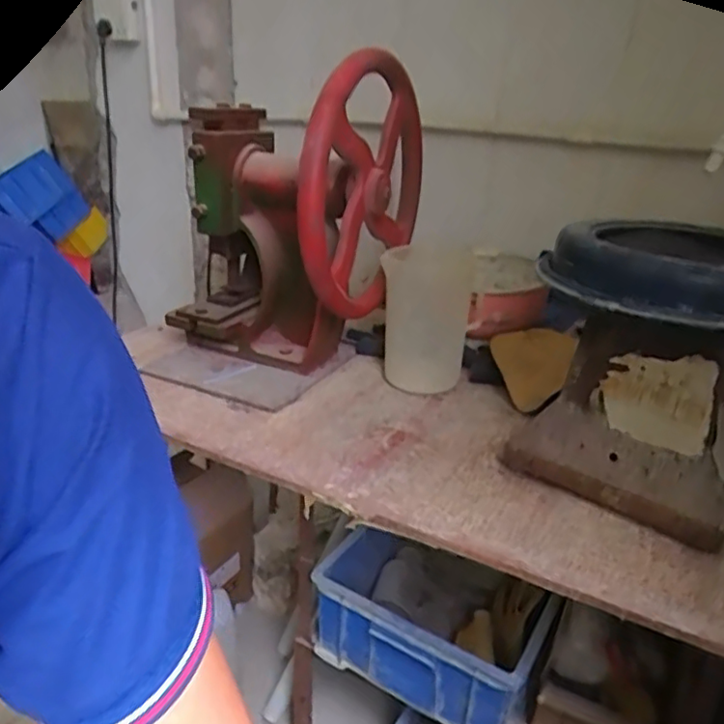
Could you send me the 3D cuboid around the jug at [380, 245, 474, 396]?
[{"bbox_3d":[0.104,-0.073,0.961,0.119,0.199,0.152,9,25,14],"label":"jug"}]

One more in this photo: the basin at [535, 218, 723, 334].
[{"bbox_3d":[0.327,-0.102,0.641,0.262,0.057,0.245,11,26,19],"label":"basin"}]

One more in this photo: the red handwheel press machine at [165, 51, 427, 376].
[{"bbox_3d":[-0.093,-0.201,0.928,0.272,0.440,0.324,14,27,23],"label":"red handwheel press machine"}]

